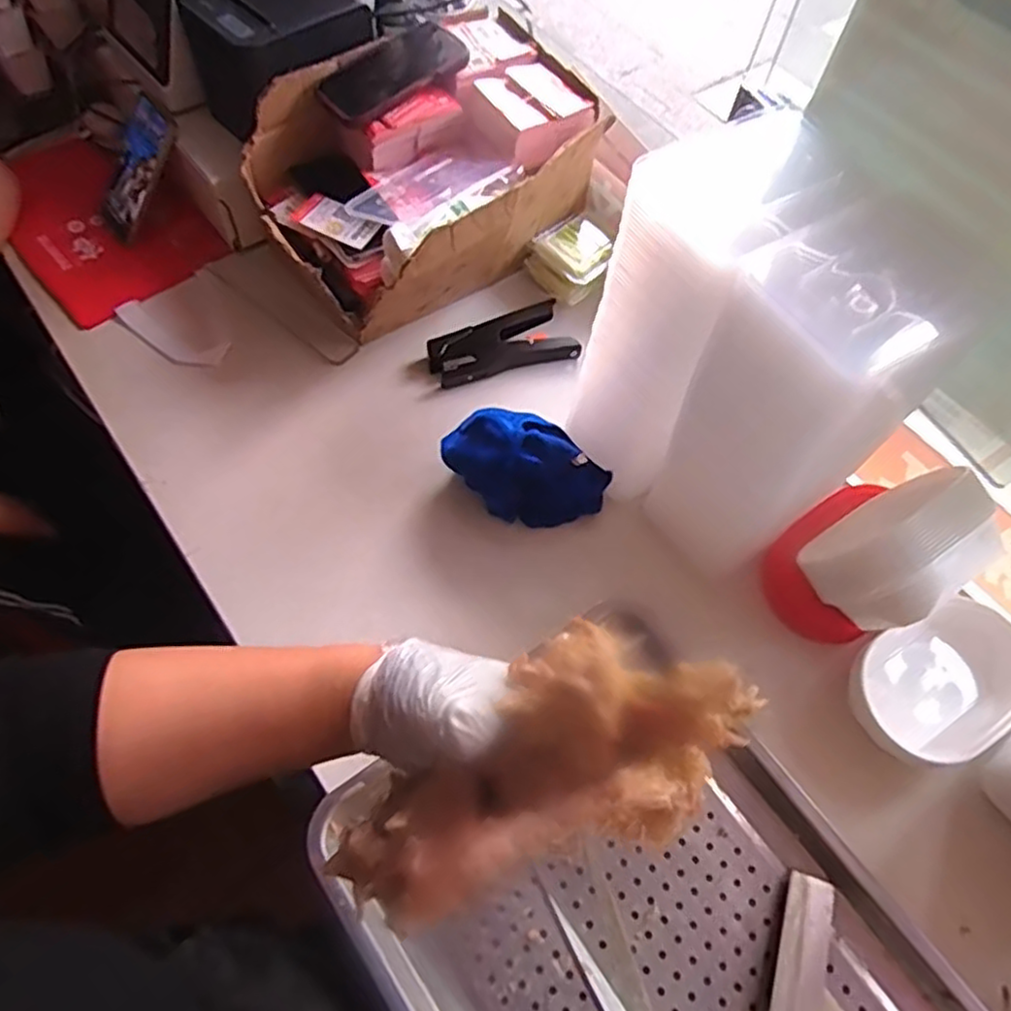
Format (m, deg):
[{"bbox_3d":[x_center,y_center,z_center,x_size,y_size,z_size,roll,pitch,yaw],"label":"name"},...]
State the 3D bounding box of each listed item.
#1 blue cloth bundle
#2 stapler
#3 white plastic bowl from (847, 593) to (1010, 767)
[{"bbox_3d":[0.023,-0.037,0.693,0.167,0.109,0.078,-3,63,-6],"label":"blue cloth bundle"},{"bbox_3d":[-0.005,-0.189,0.812,0.170,0.034,0.087,-21,66,-14],"label":"stapler"},{"bbox_3d":[0.404,0.161,0.642,0.171,0.061,0.126,-32,69,-18],"label":"white plastic bowl"}]

